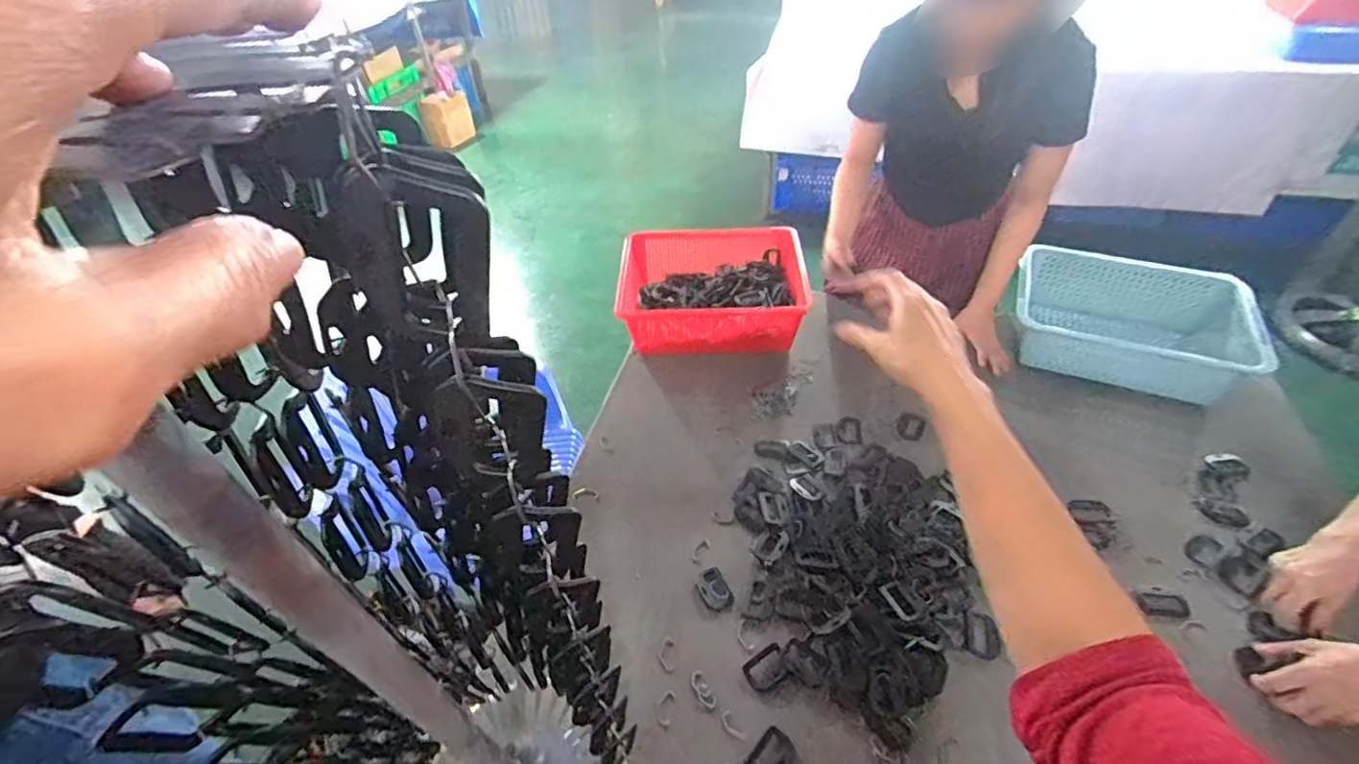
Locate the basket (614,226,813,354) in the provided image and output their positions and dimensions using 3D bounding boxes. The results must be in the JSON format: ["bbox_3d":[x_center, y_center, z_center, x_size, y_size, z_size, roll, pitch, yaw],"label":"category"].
[{"bbox_3d":[0.068,-0.217,1.284,0.393,0.109,0.337,-1,44,3],"label":"basket"}]

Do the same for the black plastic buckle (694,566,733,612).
[{"bbox_3d":[0.049,0.296,0.850,0.042,0.012,0.060,-20,46,-17],"label":"black plastic buckle"}]

